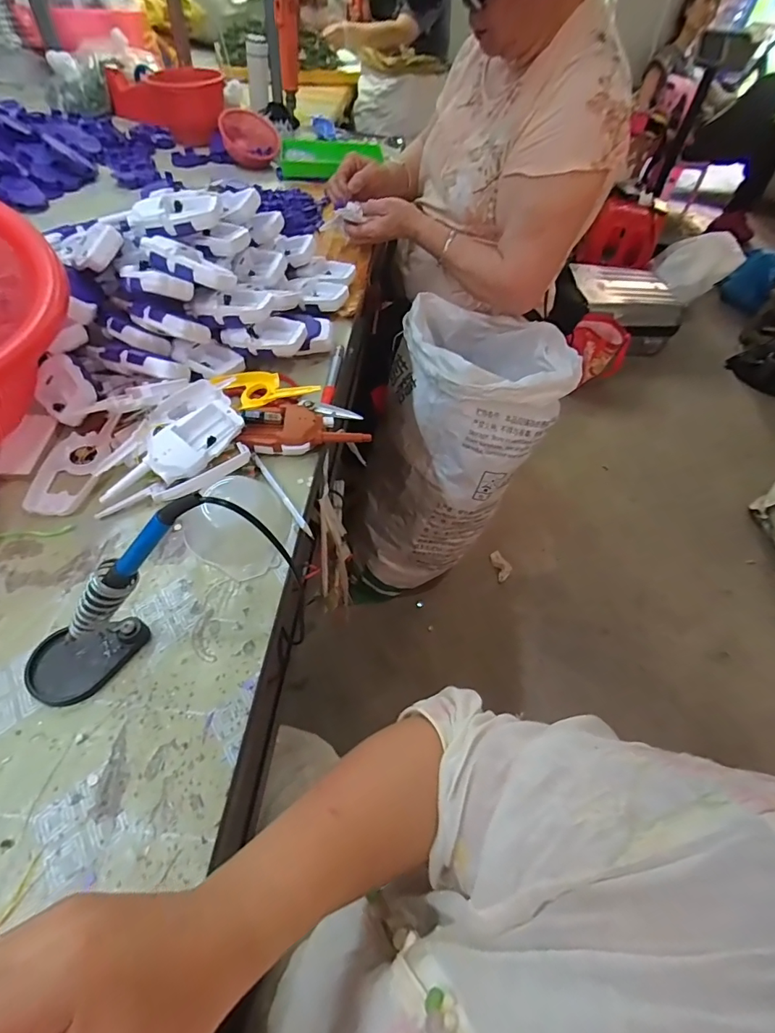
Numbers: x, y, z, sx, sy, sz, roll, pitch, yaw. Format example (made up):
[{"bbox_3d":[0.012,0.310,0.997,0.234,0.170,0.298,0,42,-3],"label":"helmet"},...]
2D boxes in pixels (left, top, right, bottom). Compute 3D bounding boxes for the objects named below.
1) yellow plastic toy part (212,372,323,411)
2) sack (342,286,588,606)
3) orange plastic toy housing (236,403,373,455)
[{"bbox_3d":[-0.156,-0.166,0.595,0.128,0.030,0.060,-6,54,-10],"label":"yellow plastic toy part"},{"bbox_3d":[0.082,-0.084,0.992,0.319,0.682,0.241,39,34,22],"label":"sack"},{"bbox_3d":[-0.101,-0.107,0.562,0.148,0.030,0.062,-5,54,-9],"label":"orange plastic toy housing"}]

